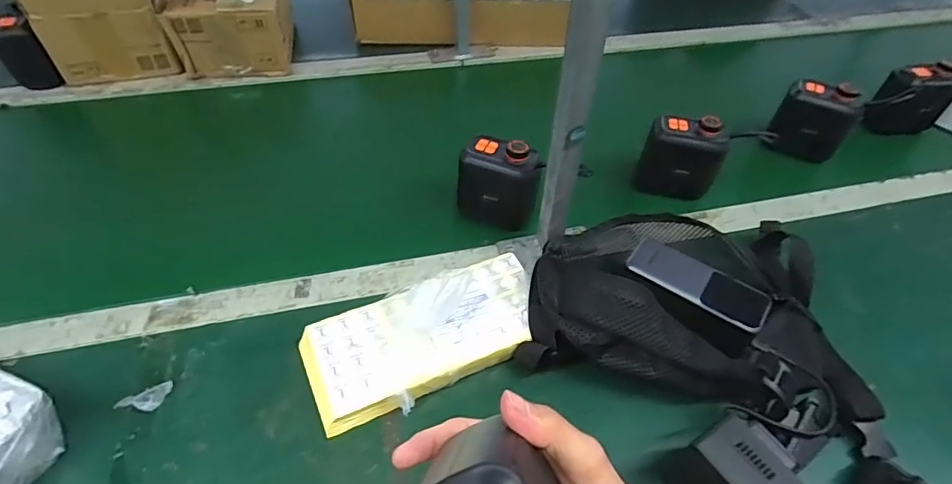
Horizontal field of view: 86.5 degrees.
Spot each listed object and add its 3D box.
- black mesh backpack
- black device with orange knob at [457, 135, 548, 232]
[{"bbox_3d":[0.208,0.053,0.473,0.305,0.077,0.219,12,49,9],"label":"black mesh backpack"},{"bbox_3d":[0.027,-0.067,0.578,0.088,0.101,0.039,20,51,15],"label":"black device with orange knob"}]

